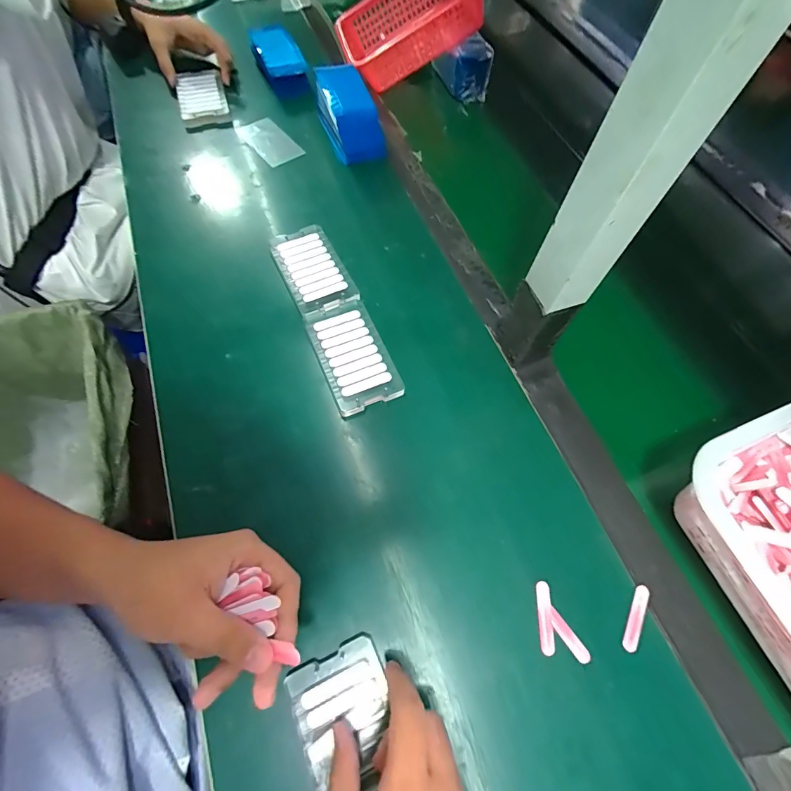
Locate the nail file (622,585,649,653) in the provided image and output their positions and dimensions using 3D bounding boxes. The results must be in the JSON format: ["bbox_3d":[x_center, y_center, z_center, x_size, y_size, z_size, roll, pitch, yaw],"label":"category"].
[{"bbox_3d":[0.195,0.179,0.329,0.012,0.004,0.051,27,66,10],"label":"nail file"}]

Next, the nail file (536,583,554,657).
[{"bbox_3d":[0.120,0.177,0.326,0.011,0.004,0.051,5,64,-1],"label":"nail file"}]

